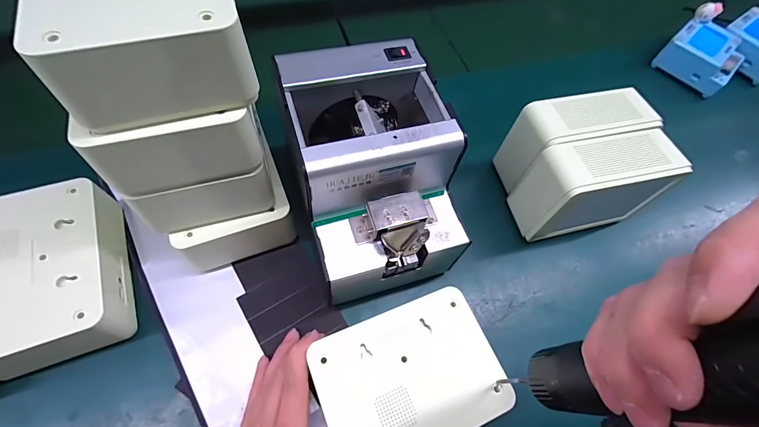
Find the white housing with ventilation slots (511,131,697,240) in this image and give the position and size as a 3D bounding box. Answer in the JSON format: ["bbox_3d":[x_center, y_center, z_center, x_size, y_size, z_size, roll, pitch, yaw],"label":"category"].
[{"bbox_3d":[0.220,-0.026,0.382,0.131,0.105,0.056,-8,62,-11],"label":"white housing with ventilation slots"}]

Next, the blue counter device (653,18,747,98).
[{"bbox_3d":[0.499,-0.243,0.563,0.103,0.050,0.098,-39,71,-24],"label":"blue counter device"}]

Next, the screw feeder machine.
[{"bbox_3d":[-0.005,-0.031,0.335,0.122,0.154,0.168,-12,62,-13],"label":"screw feeder machine"}]

